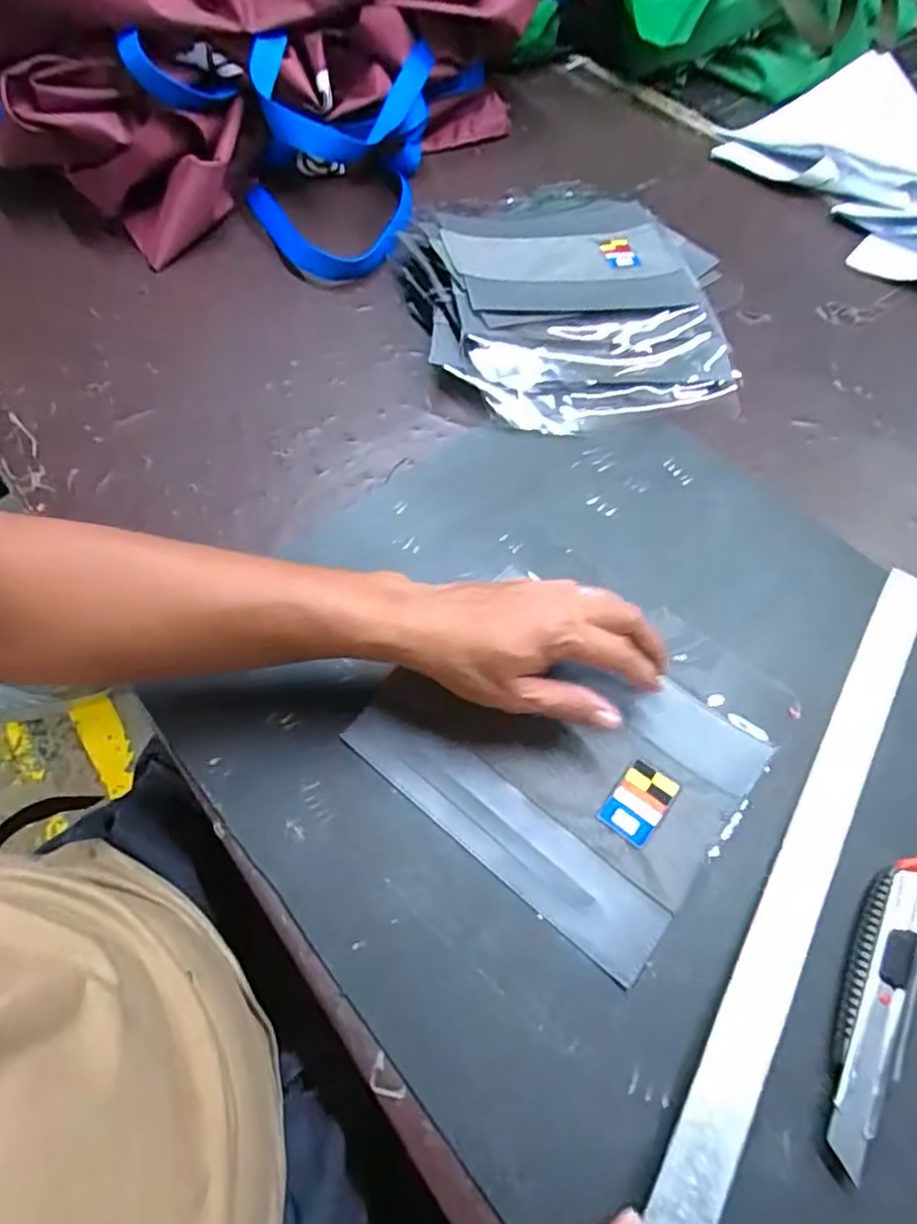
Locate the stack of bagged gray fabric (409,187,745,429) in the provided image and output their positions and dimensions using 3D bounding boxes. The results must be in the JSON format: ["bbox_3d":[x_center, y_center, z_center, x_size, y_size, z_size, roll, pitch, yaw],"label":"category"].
[{"bbox_3d":[0.102,-0.315,0.612,0.290,0.055,0.327,-10,61,-8],"label":"stack of bagged gray fabric"}]

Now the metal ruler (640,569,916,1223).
[{"bbox_3d":[0.210,0.139,0.379,0.027,0.006,0.480,30,60,19],"label":"metal ruler"}]

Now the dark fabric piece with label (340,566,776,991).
[{"bbox_3d":[0.063,0.085,0.407,0.214,0.010,0.169,37,66,17],"label":"dark fabric piece with label"}]

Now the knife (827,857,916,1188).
[{"bbox_3d":[0.225,0.202,0.341,0.035,0.013,0.163,34,65,16],"label":"knife"}]

